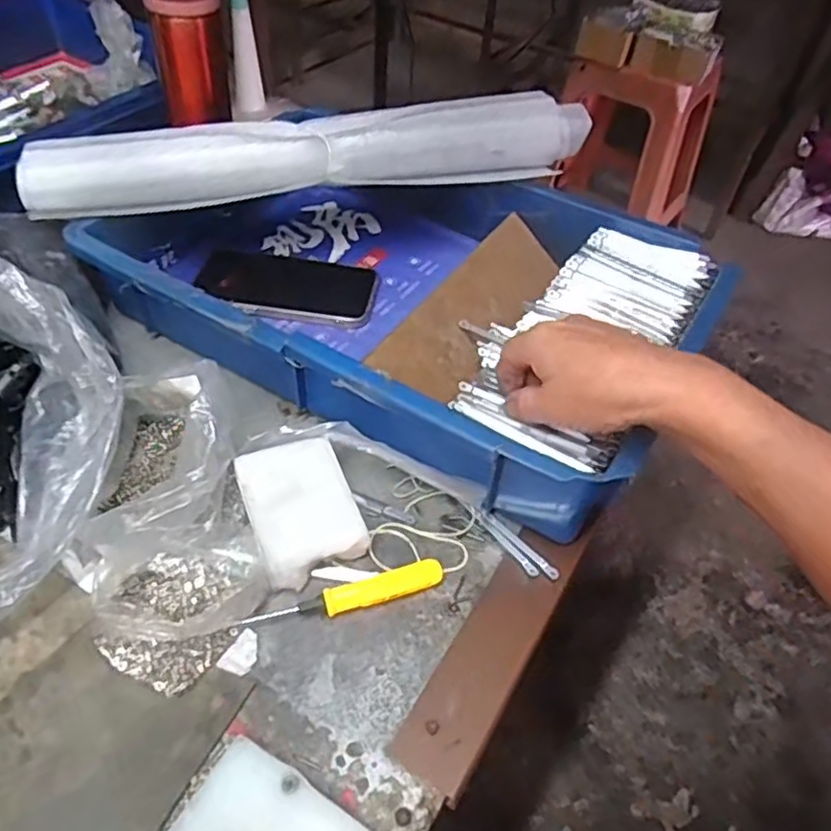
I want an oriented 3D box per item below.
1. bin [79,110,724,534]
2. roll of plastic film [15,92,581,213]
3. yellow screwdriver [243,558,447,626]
[{"bbox_3d":[-0.011,-0.107,0.519,0.402,0.094,0.278,26,50,17],"label":"bin"},{"bbox_3d":[-0.070,-0.208,0.513,0.426,0.047,0.053,-8,49,-13],"label":"roll of plastic film"},{"bbox_3d":[-0.037,0.102,0.376,0.111,0.014,0.015,-12,50,-17],"label":"yellow screwdriver"}]

